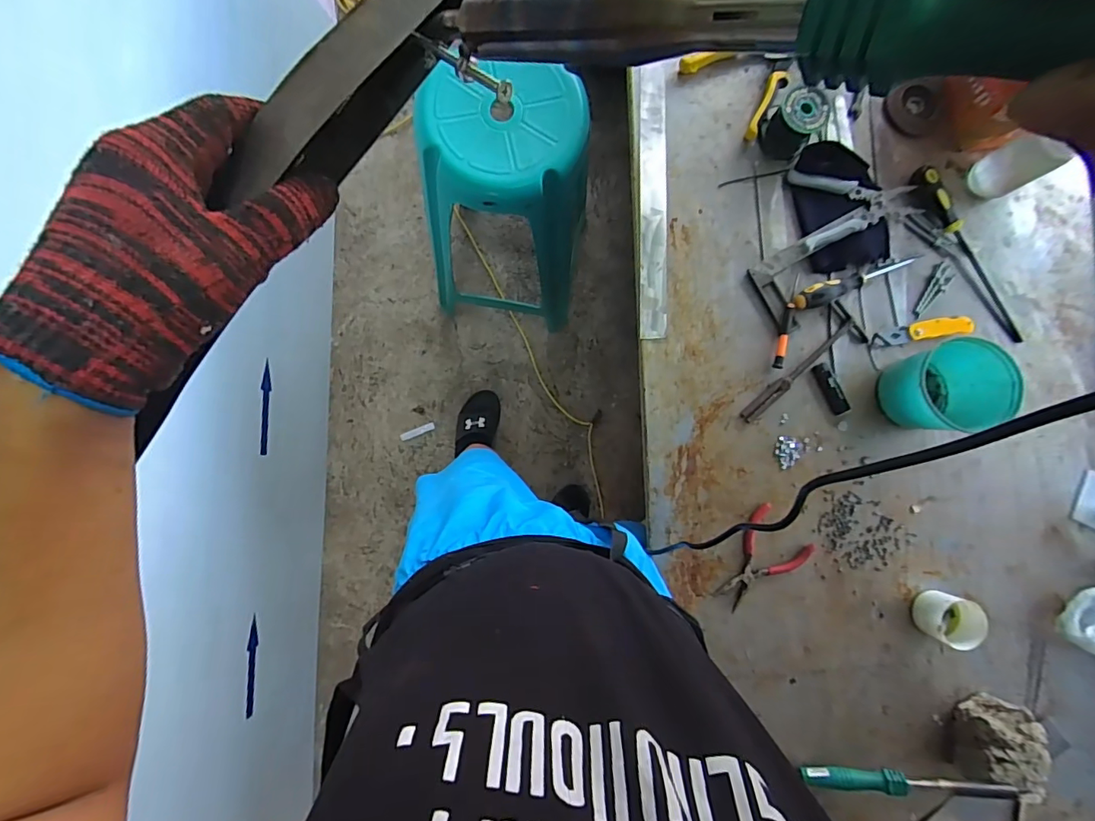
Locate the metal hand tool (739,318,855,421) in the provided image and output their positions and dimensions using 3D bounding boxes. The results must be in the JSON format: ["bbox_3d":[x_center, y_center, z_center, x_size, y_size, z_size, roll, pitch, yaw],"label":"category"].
[{"bbox_3d":[0.369,-0.058,0.736,0.211,0.010,0.023,-40,88,-4],"label":"metal hand tool"}]

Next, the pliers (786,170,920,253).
[{"bbox_3d":[0.462,-0.309,0.742,0.179,0.021,0.122,-8,86,-2],"label":"pliers"}]

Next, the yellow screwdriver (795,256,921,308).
[{"bbox_3d":[0.456,-0.191,0.724,0.201,0.036,0.031,-19,87,-2],"label":"yellow screwdriver"}]

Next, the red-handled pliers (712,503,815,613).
[{"bbox_3d":[0.296,0.213,0.708,0.144,0.008,0.097,-42,88,-4],"label":"red-handled pliers"}]

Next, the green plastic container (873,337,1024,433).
[{"bbox_3d":[0.535,-0.031,0.681,0.111,0.118,0.123,-6,86,-2],"label":"green plastic container"}]

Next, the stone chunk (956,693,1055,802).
[{"bbox_3d":[0.614,0.454,0.676,0.087,0.059,0.107,13,86,0],"label":"stone chunk"}]

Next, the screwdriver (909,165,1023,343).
[{"bbox_3d":[0.636,-0.238,0.751,0.038,0.025,0.296,-30,87,-3],"label":"screwdriver"}]

